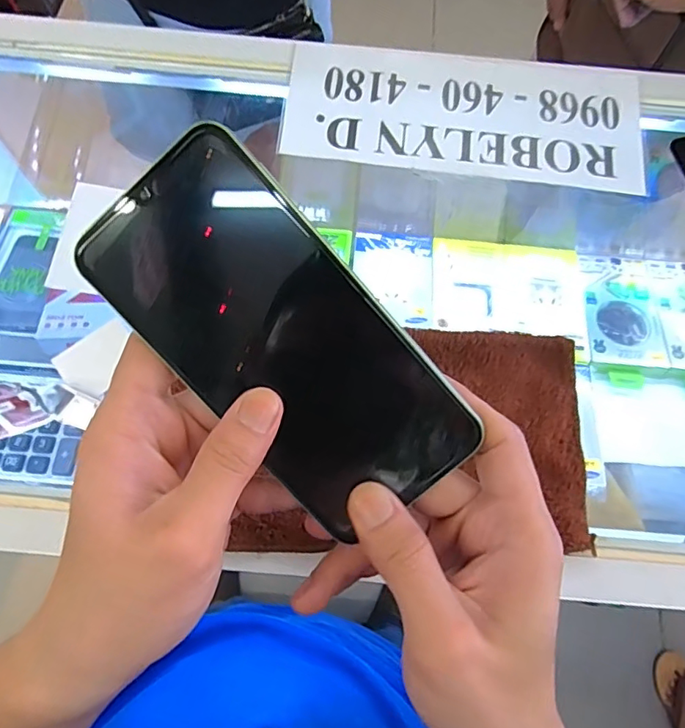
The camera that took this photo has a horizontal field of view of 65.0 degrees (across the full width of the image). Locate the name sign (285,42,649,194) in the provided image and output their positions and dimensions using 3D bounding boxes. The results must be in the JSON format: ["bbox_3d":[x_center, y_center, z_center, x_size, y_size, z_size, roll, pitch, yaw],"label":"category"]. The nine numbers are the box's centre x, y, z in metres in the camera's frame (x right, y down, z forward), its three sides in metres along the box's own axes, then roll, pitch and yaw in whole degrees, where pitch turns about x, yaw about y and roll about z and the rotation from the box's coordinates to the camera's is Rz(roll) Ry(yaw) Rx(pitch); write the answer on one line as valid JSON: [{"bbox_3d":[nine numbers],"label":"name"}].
[{"bbox_3d":[0.096,-0.196,0.424,0.275,0.006,0.109,5,73,-1],"label":"name sign"}]

